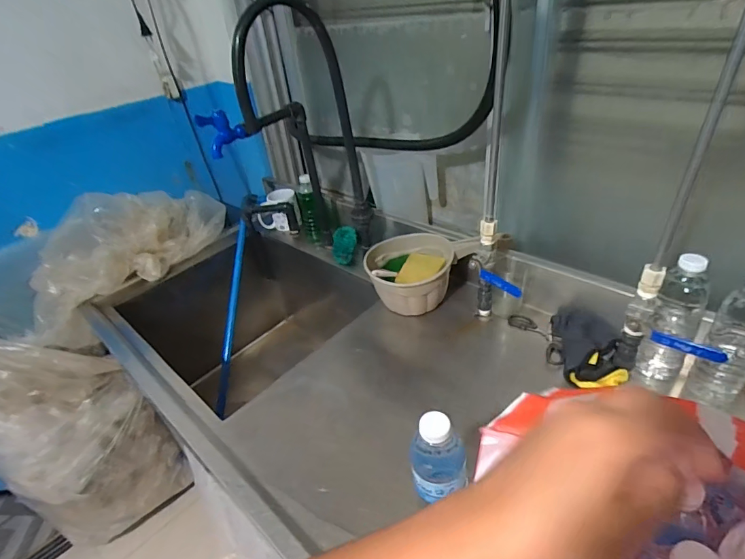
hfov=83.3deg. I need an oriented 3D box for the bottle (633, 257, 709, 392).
[{"bbox_3d":[0.440,0.073,0.614,0.057,0.229,0.060,25,46,37],"label":"bottle"}]

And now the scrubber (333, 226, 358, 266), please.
[{"bbox_3d":[-0.071,-0.087,1.045,0.062,0.050,0.098,0,51,10],"label":"scrubber"}]

